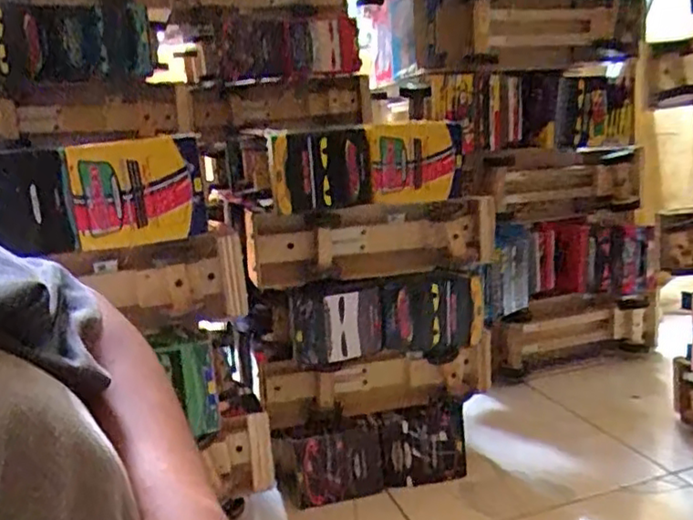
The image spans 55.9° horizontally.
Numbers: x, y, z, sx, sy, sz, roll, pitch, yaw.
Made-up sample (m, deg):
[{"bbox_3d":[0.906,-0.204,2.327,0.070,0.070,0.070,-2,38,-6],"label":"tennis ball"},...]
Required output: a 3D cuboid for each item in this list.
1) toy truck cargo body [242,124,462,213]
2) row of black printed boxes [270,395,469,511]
[{"bbox_3d":[0.022,-0.131,0.916,0.272,0.106,0.110,-4,11,4],"label":"toy truck cargo body"},{"bbox_3d":[0.041,0.295,1.002,0.290,0.118,0.066,-6,11,-7],"label":"row of black printed boxes"}]

